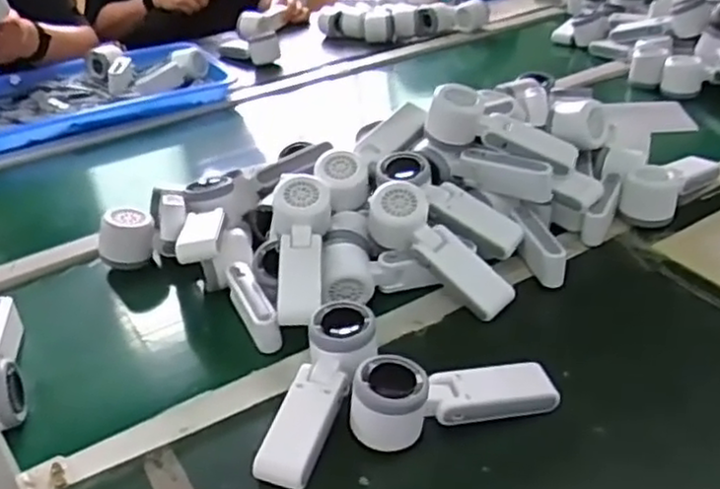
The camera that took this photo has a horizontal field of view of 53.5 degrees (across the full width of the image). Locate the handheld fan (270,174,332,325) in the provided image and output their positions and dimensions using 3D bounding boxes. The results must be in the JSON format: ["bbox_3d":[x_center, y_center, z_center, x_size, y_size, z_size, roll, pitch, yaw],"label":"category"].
[{"bbox_3d":[-0.060,0.007,0.695,0.063,0.046,0.174,-3,53,2],"label":"handheld fan"}]

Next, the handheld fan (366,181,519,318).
[{"bbox_3d":[0.077,0.008,0.708,0.052,0.052,0.170,-33,66,-34],"label":"handheld fan"}]

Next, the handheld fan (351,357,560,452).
[{"bbox_3d":[0.074,0.116,0.574,0.166,0.054,0.060,-13,36,-12],"label":"handheld fan"}]

